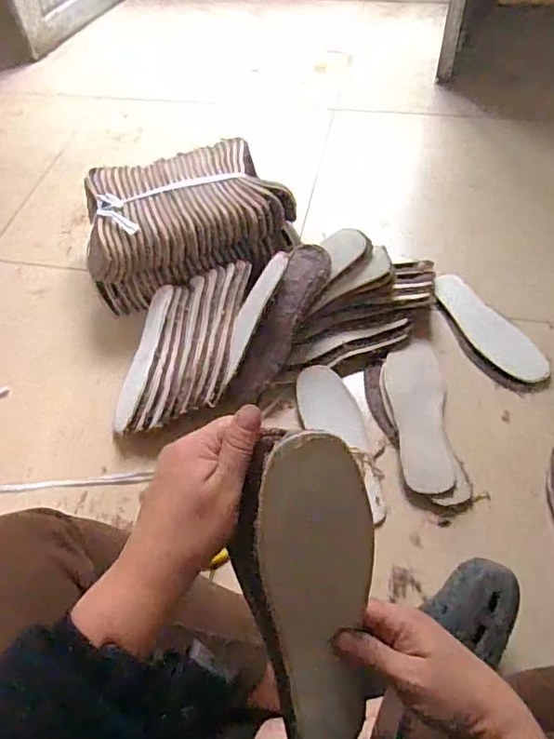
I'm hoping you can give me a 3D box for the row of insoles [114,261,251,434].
[{"bbox_3d":[-0.147,-0.032,0.839,0.163,0.100,0.287,8,56,9],"label":"row of insoles"}]

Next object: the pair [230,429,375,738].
[{"bbox_3d":[0.023,0.152,0.351,0.087,0.235,0.042,-6,12,-1],"label":"pair"}]

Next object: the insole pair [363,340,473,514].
[{"bbox_3d":[0.198,0.073,0.780,0.113,0.018,0.262,-3,55,2],"label":"insole pair"}]

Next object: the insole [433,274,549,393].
[{"bbox_3d":[0.328,-0.060,0.854,0.083,0.029,0.234,-28,58,-15],"label":"insole"}]

